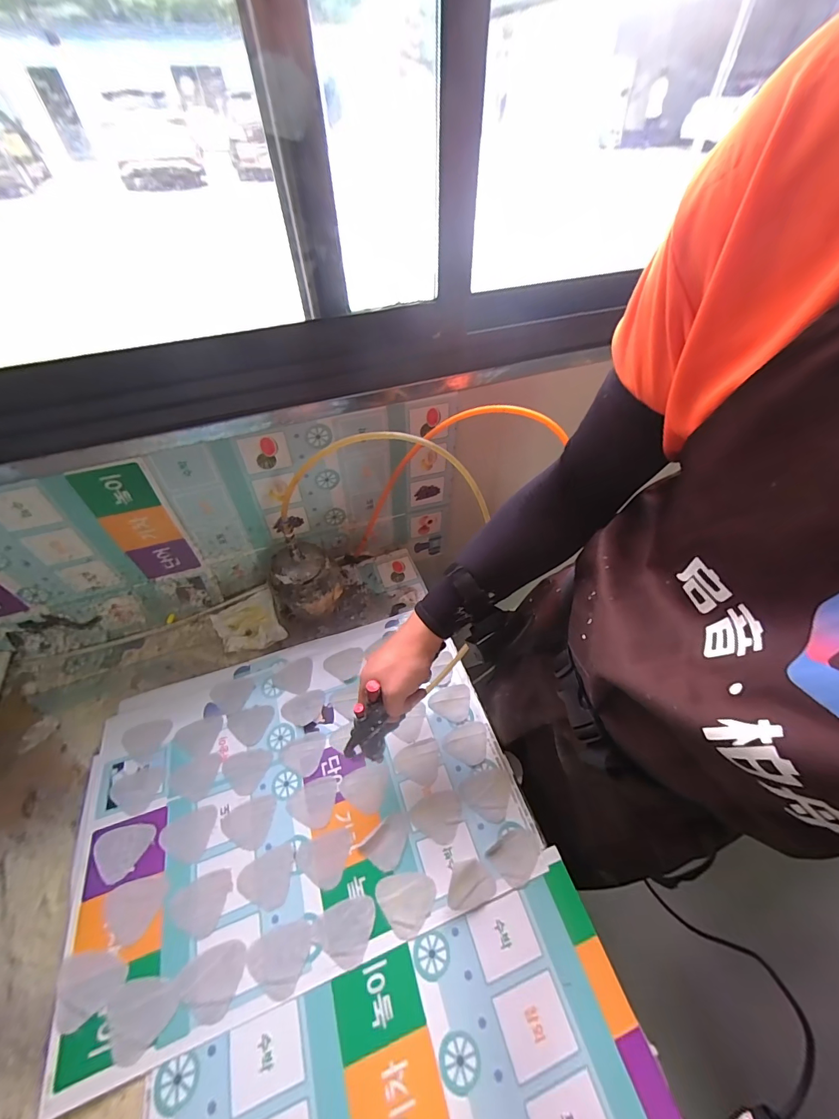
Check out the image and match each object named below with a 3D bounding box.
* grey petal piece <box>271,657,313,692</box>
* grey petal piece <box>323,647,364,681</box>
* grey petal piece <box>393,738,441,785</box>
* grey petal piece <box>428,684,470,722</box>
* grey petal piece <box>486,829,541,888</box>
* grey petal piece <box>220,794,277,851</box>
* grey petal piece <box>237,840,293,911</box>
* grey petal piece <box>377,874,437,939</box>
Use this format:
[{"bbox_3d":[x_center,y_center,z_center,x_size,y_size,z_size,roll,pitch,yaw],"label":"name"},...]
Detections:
[{"bbox_3d":[-0.197,0.180,0.619,0.059,0.004,0.055,-5,50,-5],"label":"grey petal piece"},{"bbox_3d":[-0.118,0.165,0.630,0.062,0.004,0.050,-10,51,-9],"label":"grey petal piece"},{"bbox_3d":[0.000,0.278,0.545,0.063,0.004,0.053,-16,52,-14],"label":"grey petal piece"},{"bbox_3d":[0.047,0.210,0.598,0.056,0.007,0.053,15,51,11],"label":"grey petal piece"},{"bbox_3d":[0.116,0.355,0.482,0.051,0.004,0.058,36,58,26],"label":"grey petal piece"},{"bbox_3d":[-0.216,0.325,0.501,0.055,0.004,0.058,9,51,7],"label":"grey petal piece"},{"bbox_3d":[-0.177,0.366,0.459,0.061,0.004,0.057,-9,51,-8],"label":"grey petal piece"},{"bbox_3d":[-0.015,0.380,0.451,0.058,0.004,0.058,36,58,26],"label":"grey petal piece"}]

